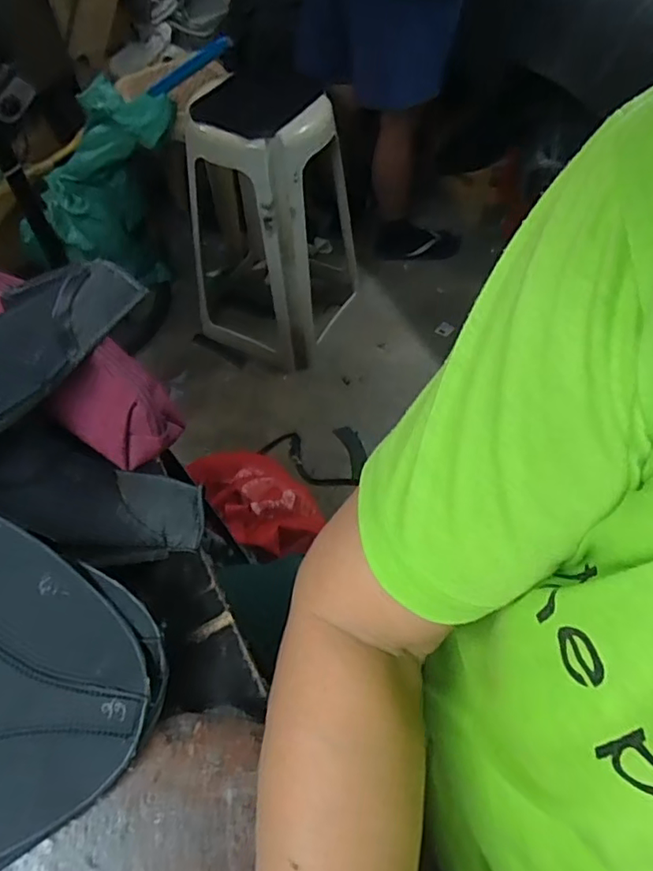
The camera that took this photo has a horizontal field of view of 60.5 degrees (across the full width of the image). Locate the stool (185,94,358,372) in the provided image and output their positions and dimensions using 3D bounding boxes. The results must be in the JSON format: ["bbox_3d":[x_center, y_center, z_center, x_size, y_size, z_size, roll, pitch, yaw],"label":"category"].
[{"bbox_3d":[-0.138,-0.500,1.322,0.342,0.558,0.355,23,60,14],"label":"stool"}]

